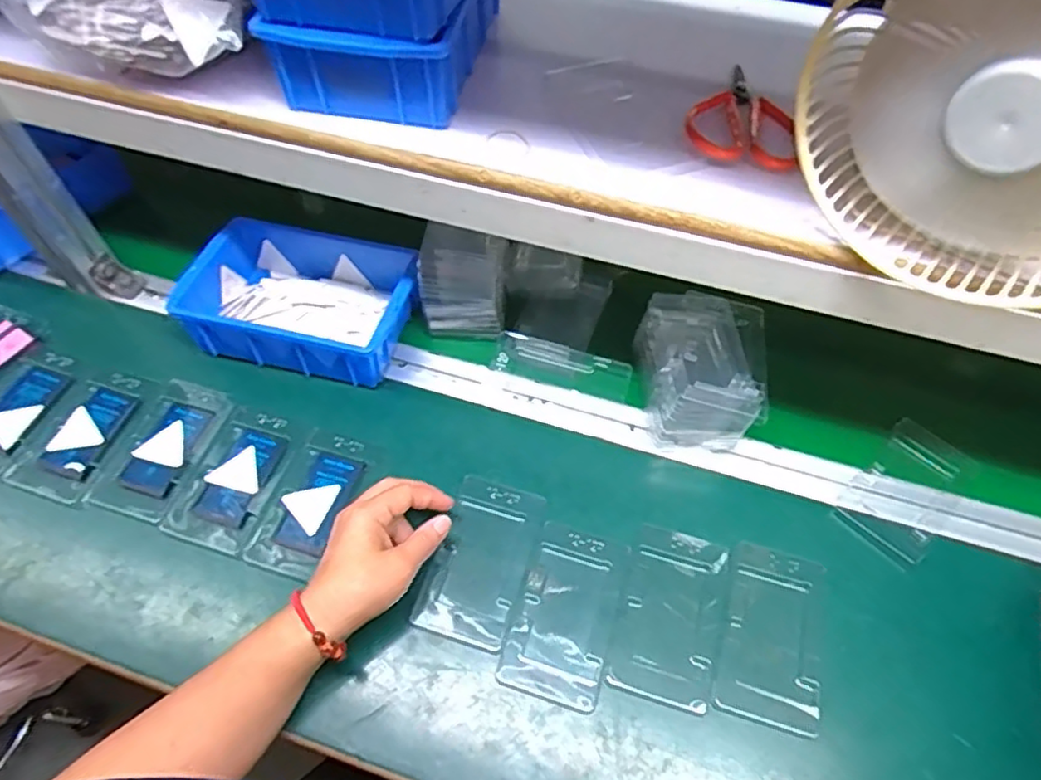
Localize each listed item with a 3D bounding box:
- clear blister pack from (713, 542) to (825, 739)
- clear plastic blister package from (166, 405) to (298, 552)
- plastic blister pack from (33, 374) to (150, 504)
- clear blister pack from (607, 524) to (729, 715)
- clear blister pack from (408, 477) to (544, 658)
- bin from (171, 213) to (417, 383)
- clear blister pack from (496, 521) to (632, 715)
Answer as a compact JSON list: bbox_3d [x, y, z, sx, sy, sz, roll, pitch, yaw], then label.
[{"bbox_3d":[0.191,0.183,0.490,0.071,0.008,0.127,14,56,9],"label":"clear blister pack"},{"bbox_3d":[-0.243,0.077,0.558,0.074,0.014,0.122,16,56,10],"label":"clear plastic blister package"},{"bbox_3d":[-0.391,0.041,0.587,0.075,0.017,0.121,15,56,9],"label":"plastic blister pack"},{"bbox_3d":[0.116,0.172,0.498,0.071,0.013,0.126,15,56,9],"label":"clear blister pack"},{"bbox_3d":[-0.033,0.133,0.518,0.073,0.010,0.127,15,56,10],"label":"clear blister pack"},{"bbox_3d":[-0.205,-0.089,0.631,0.204,0.065,0.139,11,56,7],"label":"bin"},{"bbox_3d":[0.036,0.170,0.497,0.073,0.012,0.126,16,56,10],"label":"clear blister pack"}]

